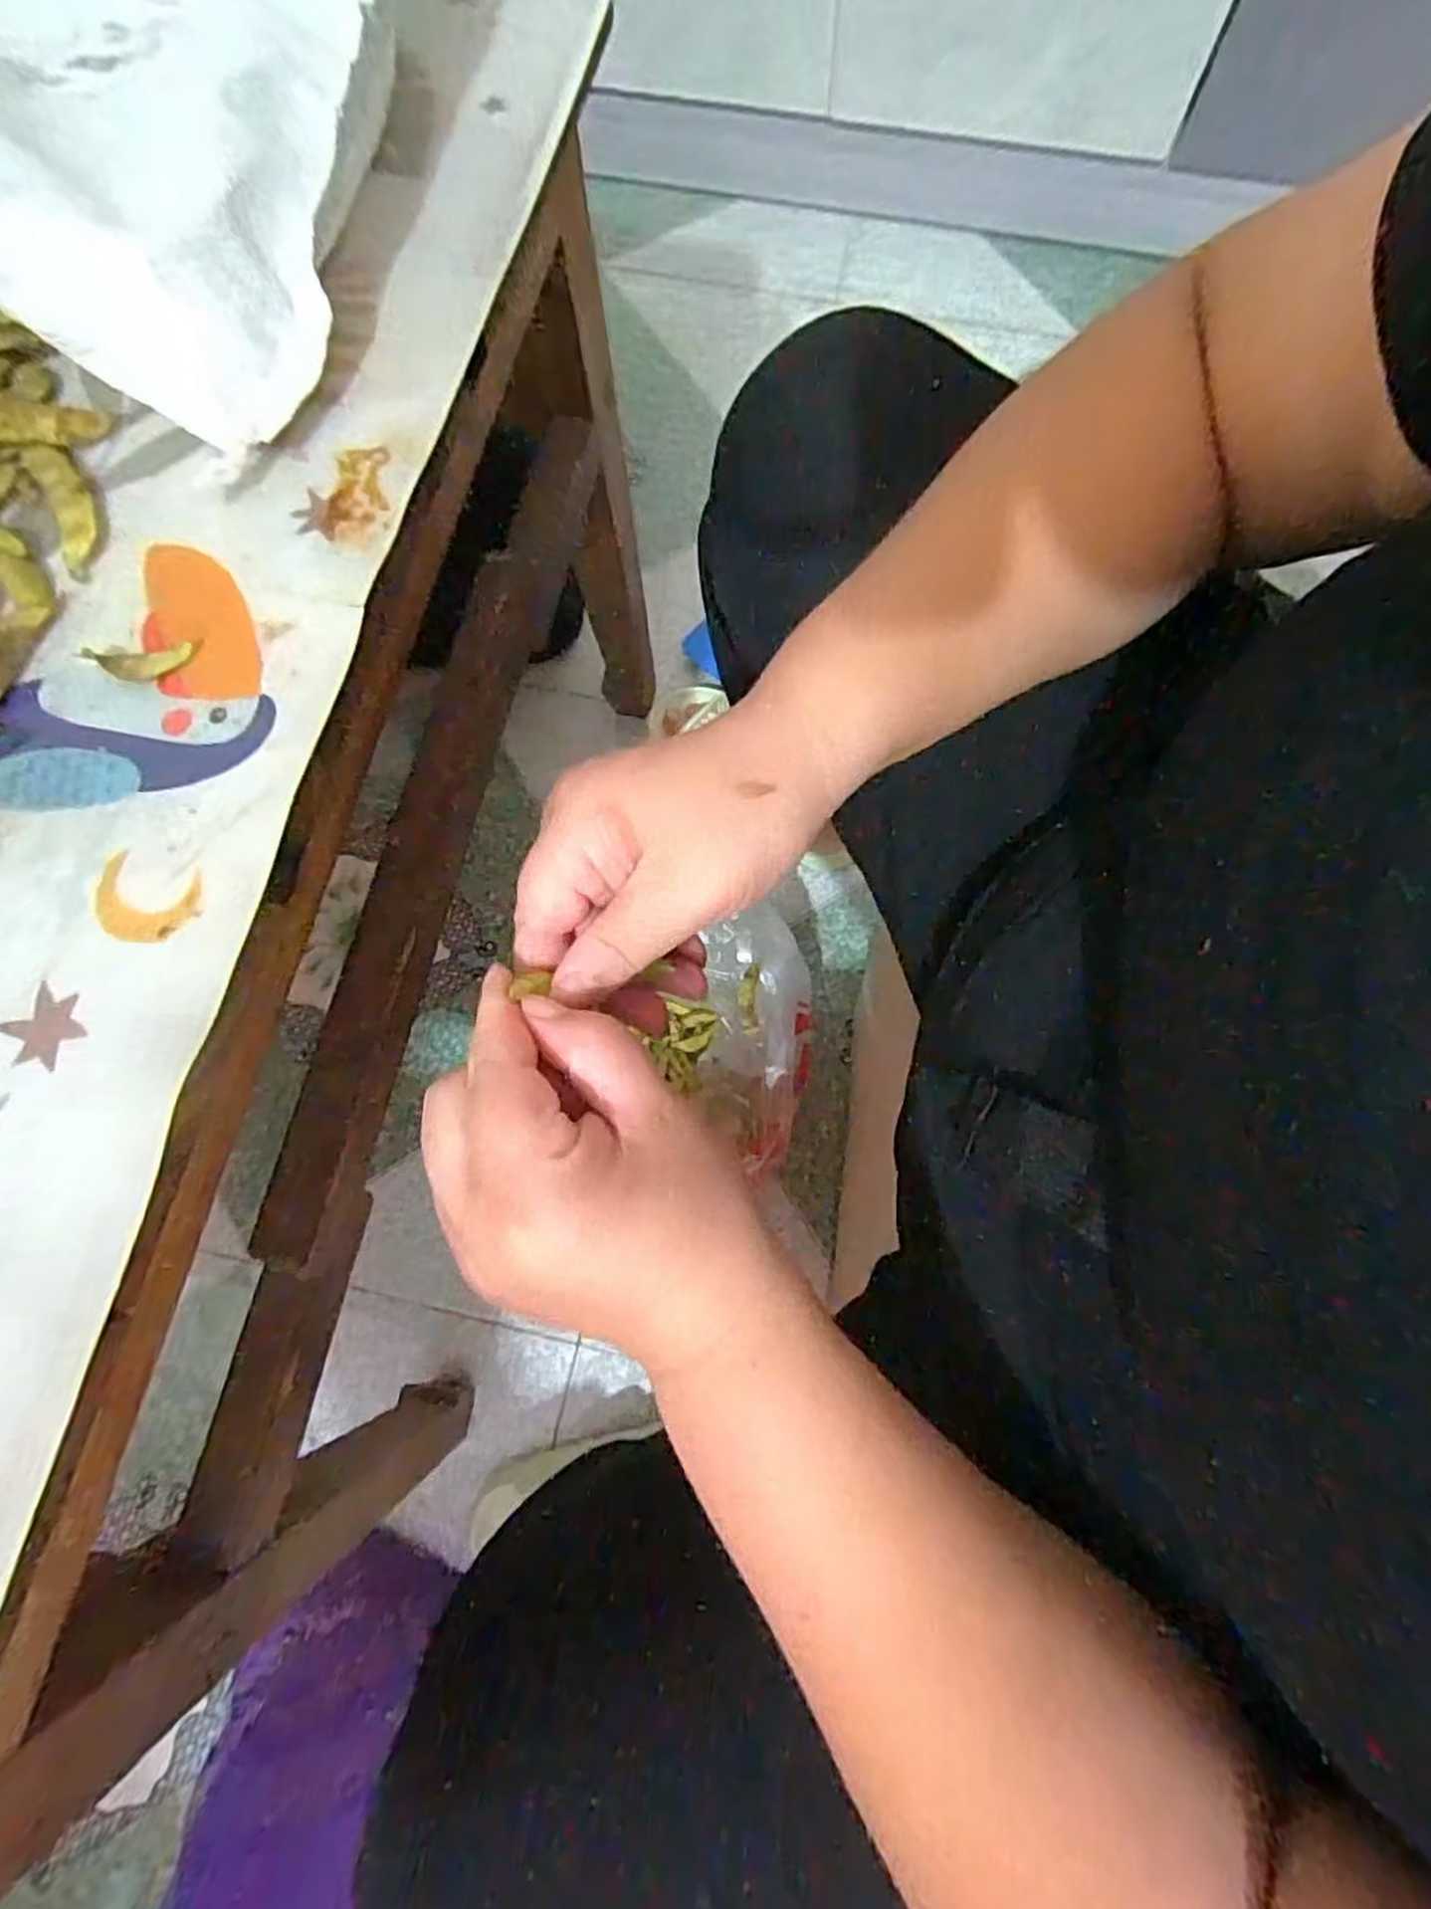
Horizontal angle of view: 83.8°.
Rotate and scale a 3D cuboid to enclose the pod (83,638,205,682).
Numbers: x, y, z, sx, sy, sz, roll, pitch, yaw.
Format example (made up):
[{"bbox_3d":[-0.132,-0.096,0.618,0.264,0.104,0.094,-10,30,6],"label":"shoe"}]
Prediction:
[{"bbox_3d":[-0.175,-0.091,0.243,0.029,0.007,0.013,-12,75,-3],"label":"pod"}]

